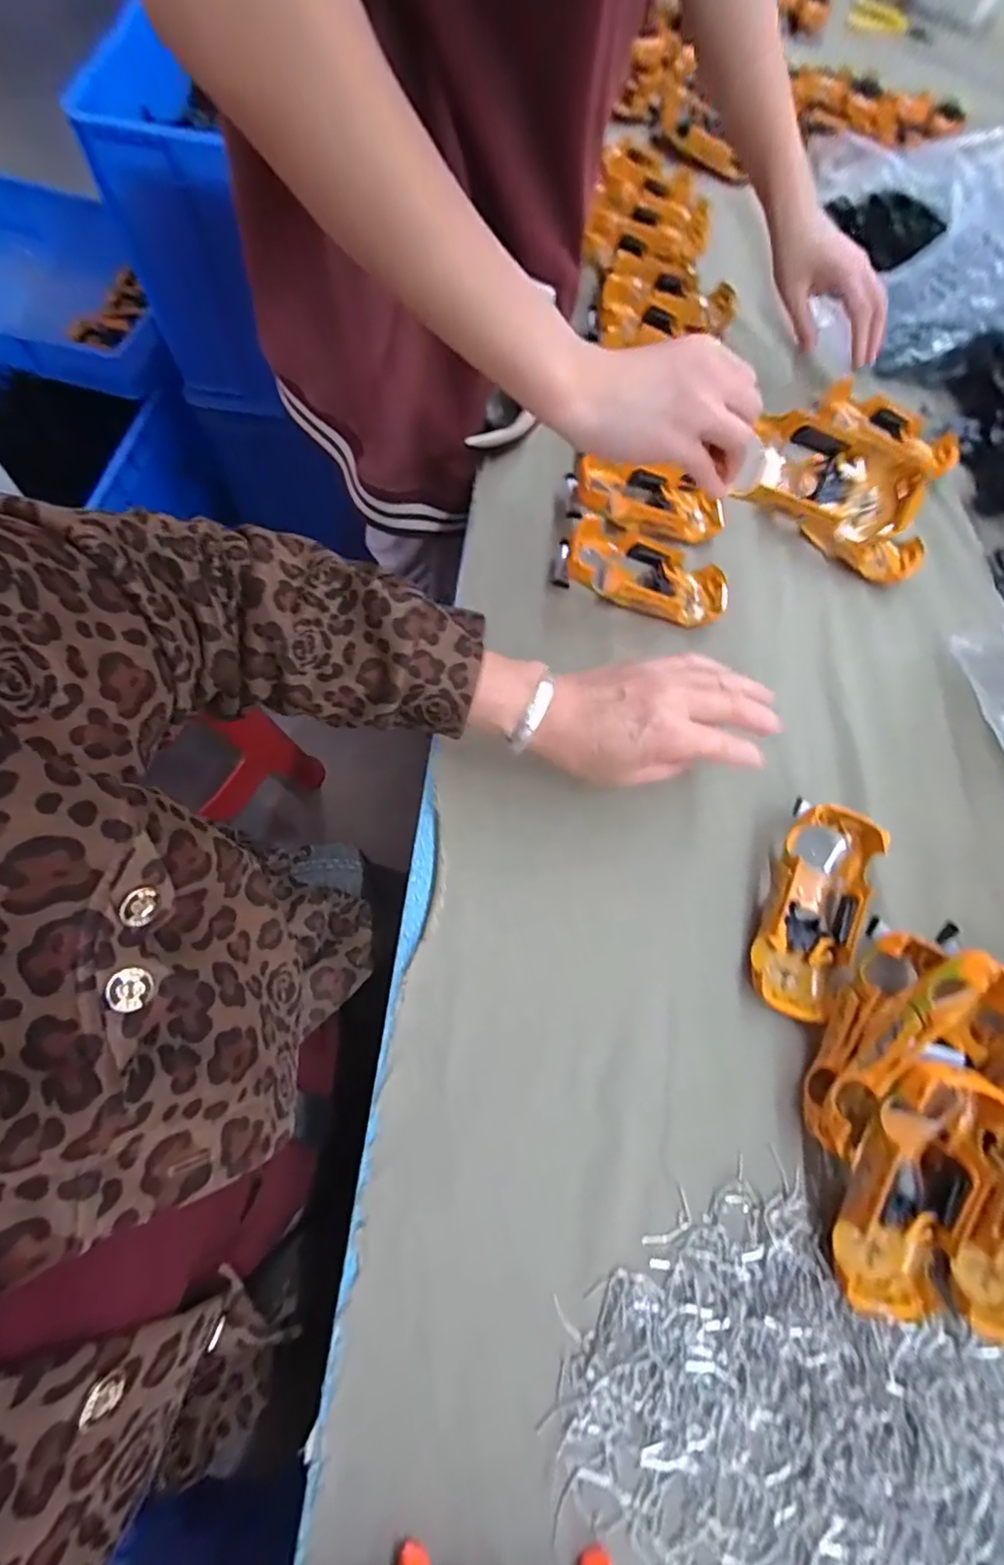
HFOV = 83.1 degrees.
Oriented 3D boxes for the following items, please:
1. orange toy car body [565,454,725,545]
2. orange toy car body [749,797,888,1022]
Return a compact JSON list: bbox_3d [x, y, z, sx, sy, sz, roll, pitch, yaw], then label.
[{"bbox_3d":[0.122,-0.233,0.475,0.135,0.029,0.058,2,68,-16],"label":"orange toy car body"},{"bbox_3d":[0.197,0.078,0.353,0.055,0.032,0.127,21,68,3],"label":"orange toy car body"}]

